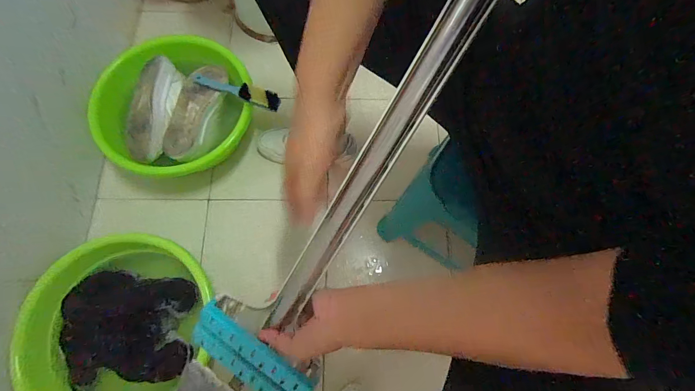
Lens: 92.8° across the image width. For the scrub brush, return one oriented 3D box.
[{"bbox_3d":[-0.254,-0.241,0.747,0.222,0.041,0.041,24,74,7],"label":"scrub brush"}]

